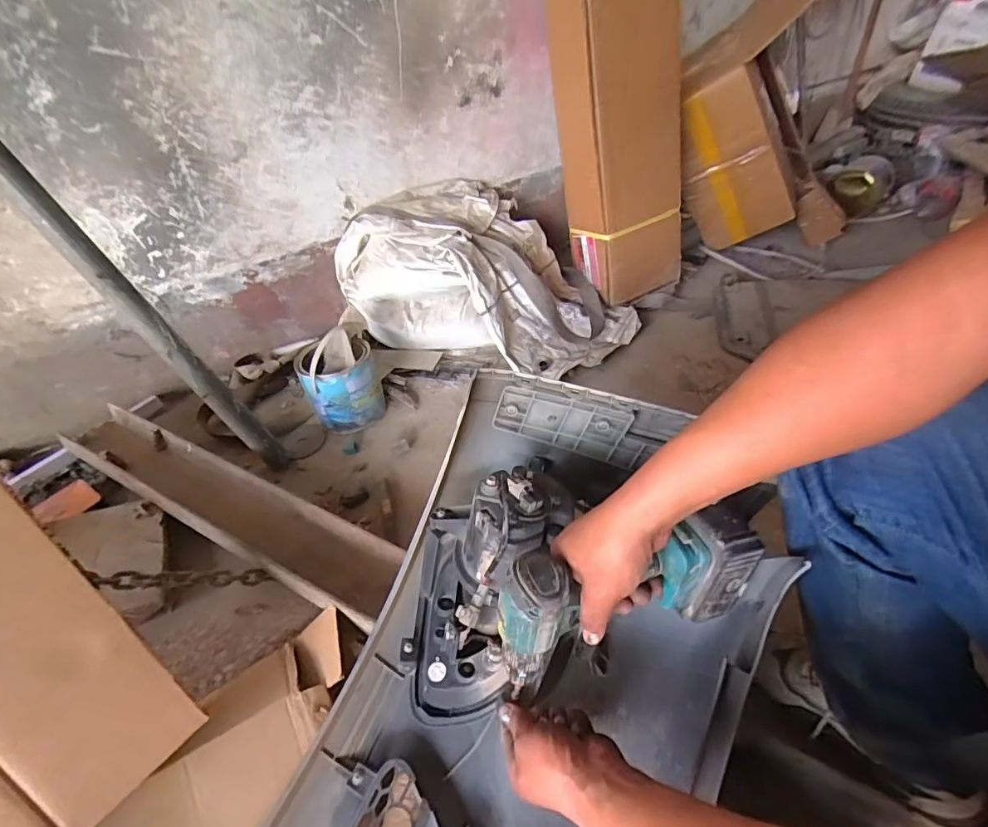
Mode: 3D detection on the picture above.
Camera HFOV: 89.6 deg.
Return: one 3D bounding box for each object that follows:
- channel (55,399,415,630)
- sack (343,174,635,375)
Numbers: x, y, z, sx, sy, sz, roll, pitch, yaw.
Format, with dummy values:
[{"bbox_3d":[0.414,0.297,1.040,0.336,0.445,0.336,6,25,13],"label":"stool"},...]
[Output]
[{"bbox_3d":[-0.491,0.162,0.911,0.874,0.079,0.128,18,48,26],"label":"channel"},{"bbox_3d":[-0.008,-0.343,1.245,0.663,0.304,0.478,20,49,28],"label":"sack"}]

